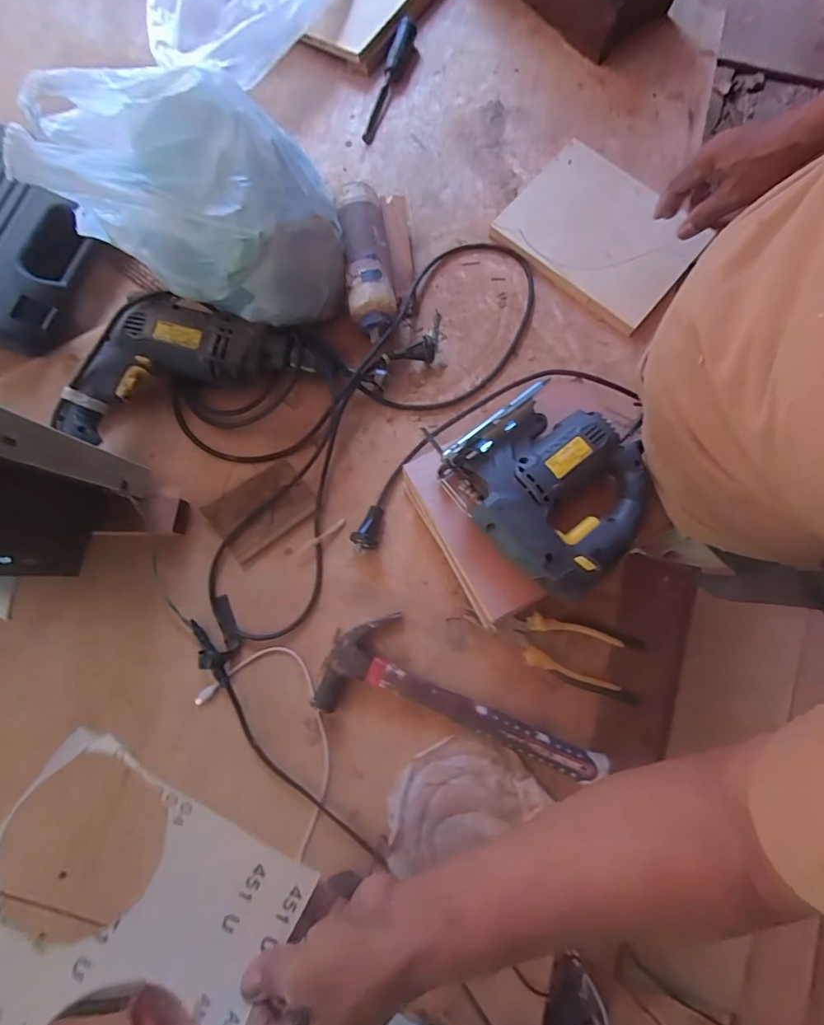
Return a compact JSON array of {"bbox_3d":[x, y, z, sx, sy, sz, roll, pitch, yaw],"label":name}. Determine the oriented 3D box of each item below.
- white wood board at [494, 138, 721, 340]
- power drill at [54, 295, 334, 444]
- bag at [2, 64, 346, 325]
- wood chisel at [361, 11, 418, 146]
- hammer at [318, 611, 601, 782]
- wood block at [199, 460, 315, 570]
[{"bbox_3d":[0.260,-0.385,0.629,0.238,0.025,0.186,40,90,5],"label":"white wood board"},{"bbox_3d":[-0.270,-0.188,0.568,0.310,0.078,0.148,-19,83,-6],"label":"power drill"},{"bbox_3d":[-0.238,-0.353,0.508,0.305,0.184,0.228,0,82,-3],"label":"bag"},{"bbox_3d":[-0.033,-0.641,0.682,0.026,0.031,0.205,16,79,2],"label":"wood chisel"},{"bbox_3d":[0.059,0.202,0.519,0.317,0.033,0.112,15,79,2],"label":"hammer"},{"bbox_3d":[-0.186,-0.005,0.567,0.119,0.012,0.087,-39,82,-8],"label":"wood block"}]

